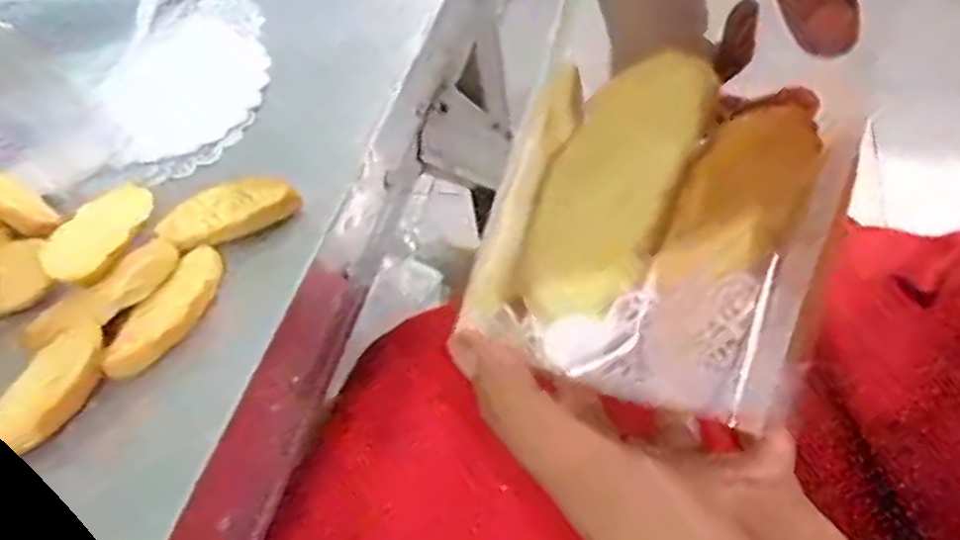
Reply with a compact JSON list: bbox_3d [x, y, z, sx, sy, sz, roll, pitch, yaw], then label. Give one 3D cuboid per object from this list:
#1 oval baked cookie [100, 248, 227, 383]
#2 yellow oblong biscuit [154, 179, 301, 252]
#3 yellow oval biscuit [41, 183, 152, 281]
[{"bbox_3d":[-0.169,0.023,0.407,0.033,0.011,0.085,17,55,22],"label":"oval baked cookie"},{"bbox_3d":[-0.150,-0.035,0.448,0.078,0.014,0.033,-26,51,-13],"label":"yellow oblong biscuit"},{"bbox_3d":[-0.219,-0.021,0.431,0.035,0.012,0.087,20,41,-3],"label":"yellow oval biscuit"}]

